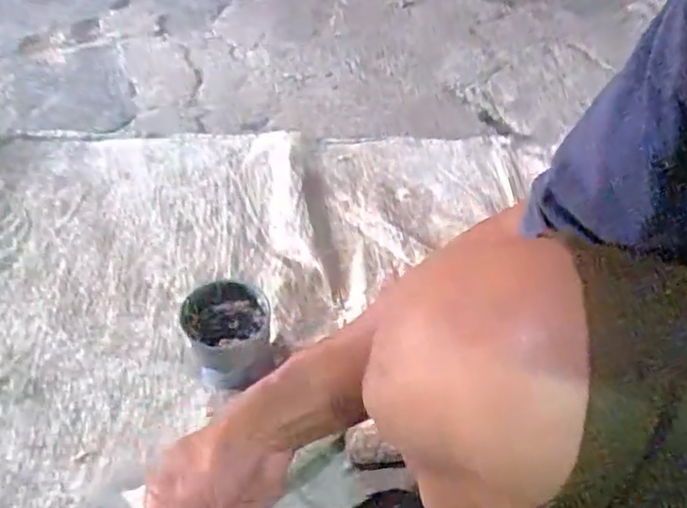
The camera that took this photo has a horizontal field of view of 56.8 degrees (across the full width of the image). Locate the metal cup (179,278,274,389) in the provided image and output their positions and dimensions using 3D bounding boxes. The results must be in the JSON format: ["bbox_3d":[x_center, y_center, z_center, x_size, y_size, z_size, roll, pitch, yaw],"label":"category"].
[{"bbox_3d":[-0.127,0.088,0.708,0.086,0.088,0.083,0,45,0],"label":"metal cup"}]

